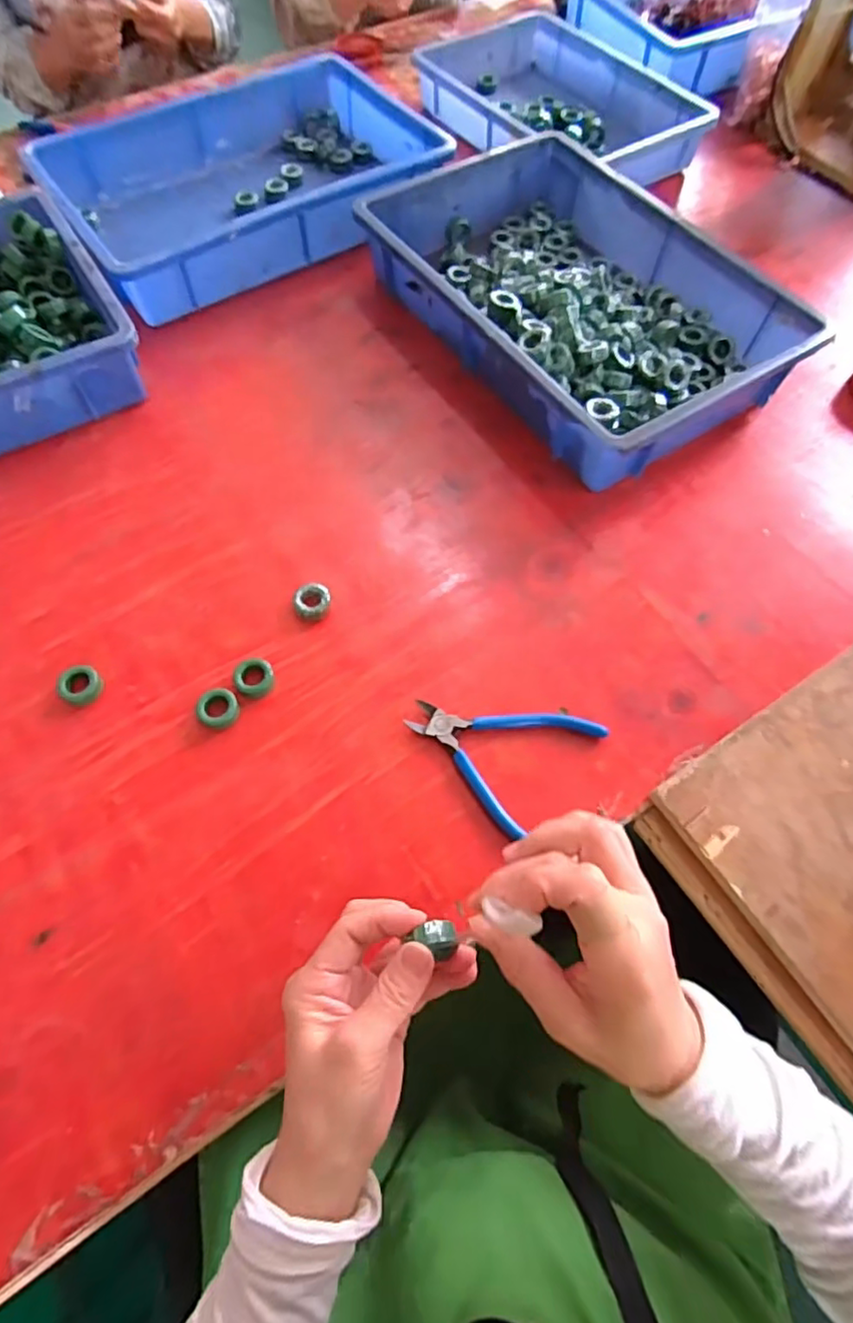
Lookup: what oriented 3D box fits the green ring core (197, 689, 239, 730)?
[{"bbox_3d":[-0.163,0.037,0.482,0.030,0.019,0.029,0,63,-1],"label":"green ring core"}]

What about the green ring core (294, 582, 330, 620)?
[{"bbox_3d":[-0.098,-0.051,0.528,0.030,0.014,0.030,-19,65,-11],"label":"green ring core"}]

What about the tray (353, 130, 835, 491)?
[{"bbox_3d":[0.155,-0.388,0.666,0.283,0.090,0.430,-32,68,-16],"label":"tray"}]

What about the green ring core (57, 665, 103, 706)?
[{"bbox_3d":[-0.275,0.019,0.490,0.028,0.015,0.031,26,65,12],"label":"green ring core"}]

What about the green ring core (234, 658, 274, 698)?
[{"bbox_3d":[-0.139,0.013,0.496,0.029,0.017,0.028,0,63,-1],"label":"green ring core"}]

